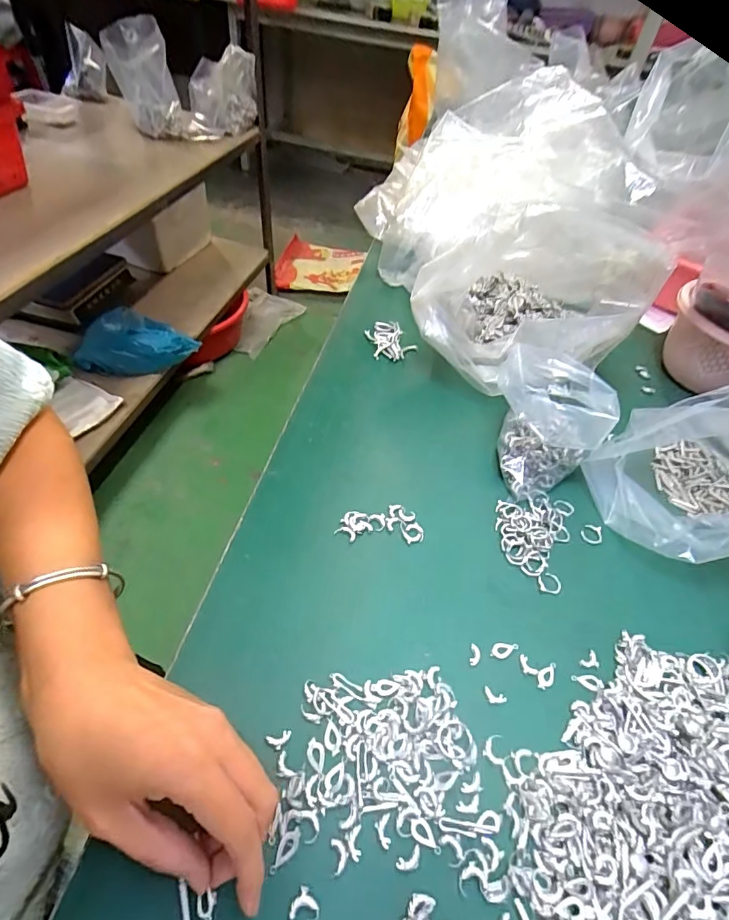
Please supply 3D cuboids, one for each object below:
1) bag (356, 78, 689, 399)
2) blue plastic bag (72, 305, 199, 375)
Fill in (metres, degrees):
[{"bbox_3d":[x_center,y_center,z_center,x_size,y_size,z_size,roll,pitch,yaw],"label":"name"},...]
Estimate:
[{"bbox_3d":[0.173,-0.288,0.559,0.305,0.203,0.433,2,49,-5],"label":"bag"},{"bbox_3d":[-0.580,-0.299,1.185,0.271,0.098,0.153,7,49,-1],"label":"blue plastic bag"}]

